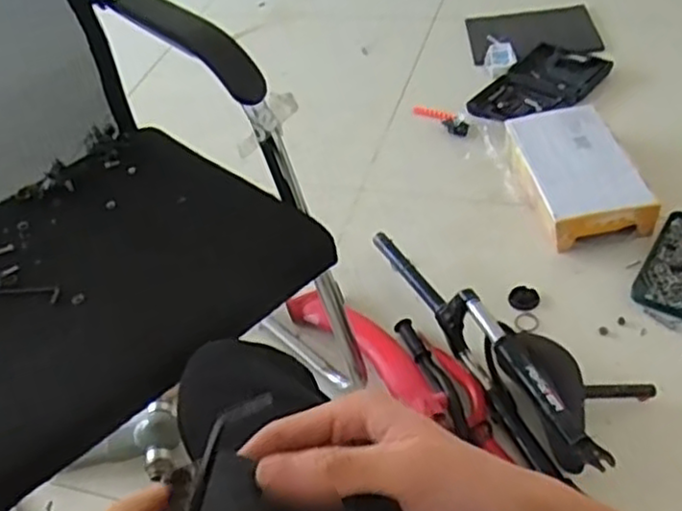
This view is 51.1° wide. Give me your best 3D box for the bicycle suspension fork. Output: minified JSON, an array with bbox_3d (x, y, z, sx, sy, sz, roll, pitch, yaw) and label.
[{"bbox_3d":[0.216,0.126,1.171,0.063,0.136,0.600,-23,46,-12],"label":"bicycle suspension fork"}]

